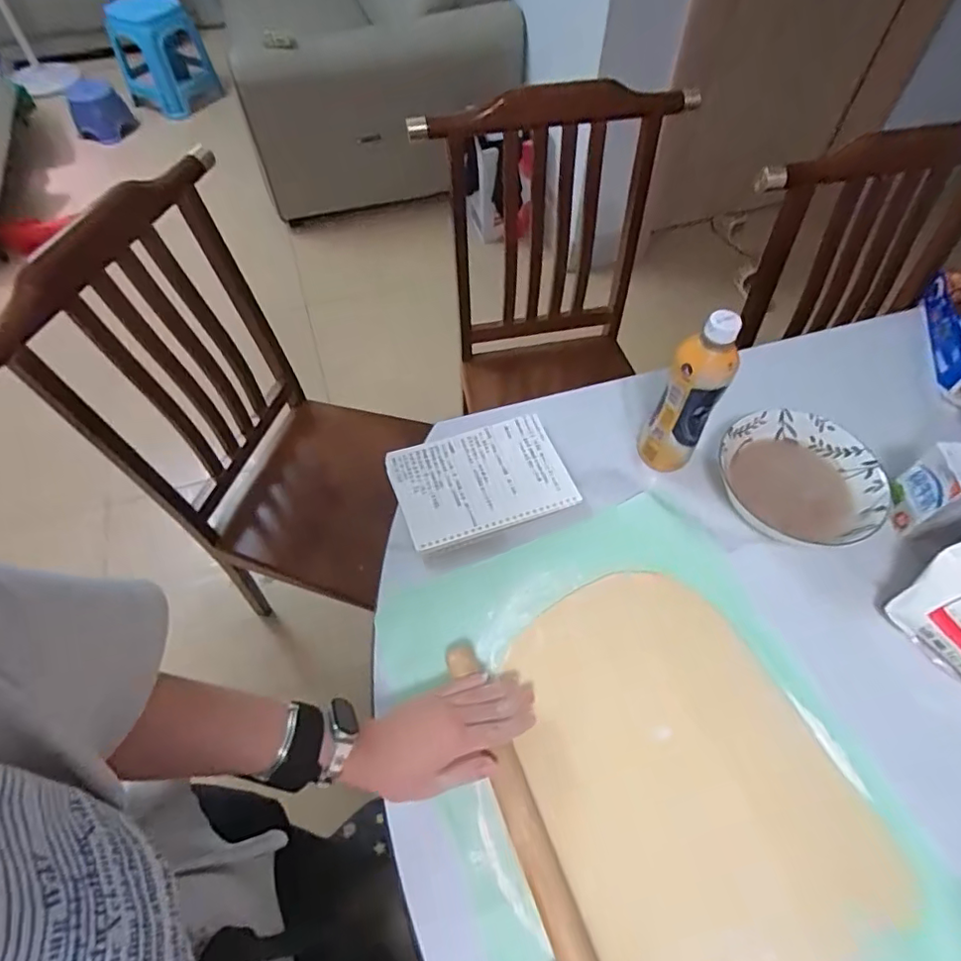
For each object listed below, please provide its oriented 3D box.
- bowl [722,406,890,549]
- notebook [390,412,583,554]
[{"bbox_3d":[0.371,-0.003,0.645,0.152,0.041,0.175,-21,60,-13],"label":"bowl"},{"bbox_3d":[0.000,-0.003,0.668,0.199,0.013,0.142,-16,59,-10],"label":"notebook"}]

